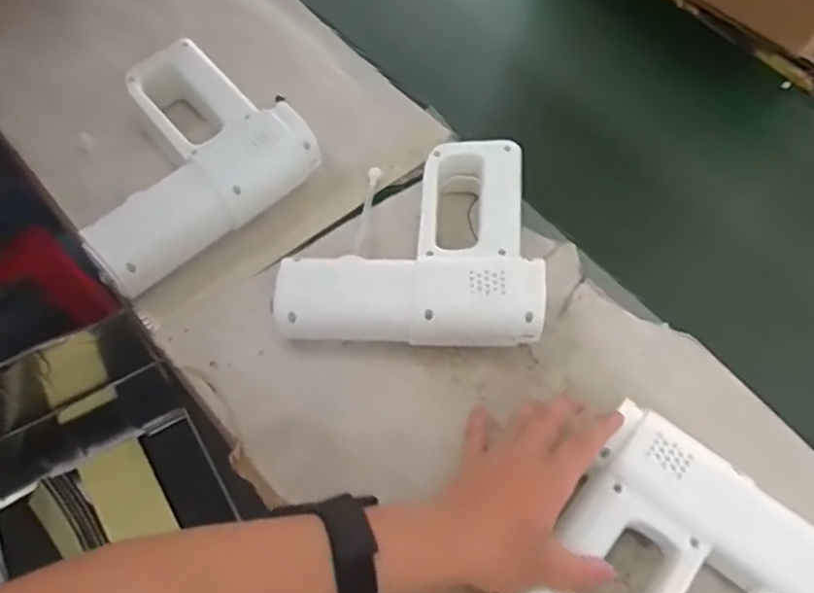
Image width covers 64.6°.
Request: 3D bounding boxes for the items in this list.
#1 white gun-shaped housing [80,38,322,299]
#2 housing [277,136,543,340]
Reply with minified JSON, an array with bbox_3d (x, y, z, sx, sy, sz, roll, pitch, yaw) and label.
[{"bbox_3d":[-0.217,-0.124,0.580,0.188,0.073,0.212,42,65,18],"label":"white gun-shaped housing"},{"bbox_3d":[0.000,-0.043,0.546,0.204,0.068,0.181,0,60,-5],"label":"housing"}]

